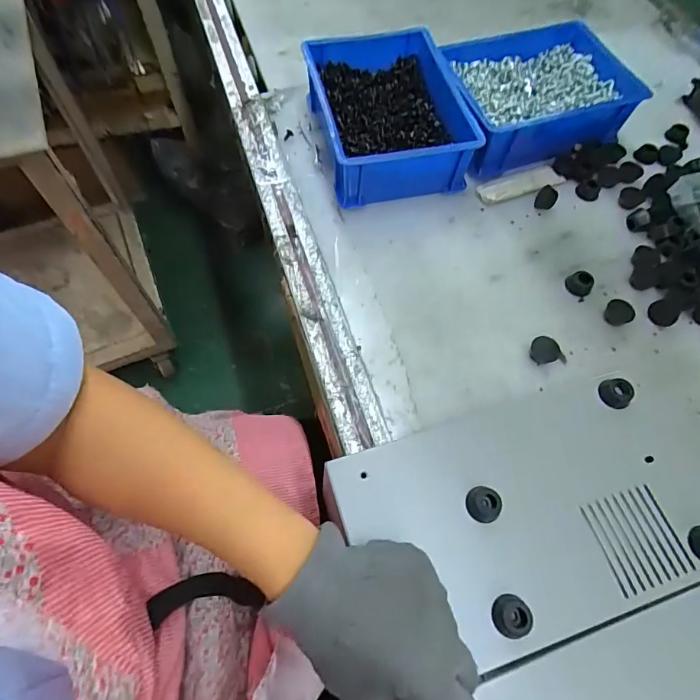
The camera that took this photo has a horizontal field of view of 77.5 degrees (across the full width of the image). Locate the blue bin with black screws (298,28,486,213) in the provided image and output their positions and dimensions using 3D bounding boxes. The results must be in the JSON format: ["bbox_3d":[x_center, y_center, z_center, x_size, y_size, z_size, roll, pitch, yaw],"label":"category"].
[{"bbox_3d":[0.038,-0.256,0.476,0.145,0.064,0.195,-12,64,-7],"label":"blue bin with black screws"}]

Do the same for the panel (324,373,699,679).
[{"bbox_3d":[0.133,0.117,0.318,0.264,0.022,0.156,-15,65,-9],"label":"panel"}]

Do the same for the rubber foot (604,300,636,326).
[{"bbox_3d":[0.250,-0.035,0.406,0.019,0.014,0.023,-4,64,-3],"label":"rubber foot"}]

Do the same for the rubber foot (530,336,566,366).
[{"bbox_3d":[0.175,0.001,0.386,0.028,0.012,0.023,-2,64,-2],"label":"rubber foot"}]

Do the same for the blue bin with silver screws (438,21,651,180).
[{"bbox_3d":[0.206,-0.288,0.498,0.205,0.062,0.153,-16,65,-9],"label":"blue bin with silver screws"}]

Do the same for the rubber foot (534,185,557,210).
[{"bbox_3d":[0.209,-0.160,0.463,0.020,0.018,0.019,1,64,-1],"label":"rubber foot"}]

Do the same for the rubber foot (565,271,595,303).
[{"bbox_3d":[0.223,-0.064,0.423,0.026,0.011,0.024,-41,71,-19],"label":"rubber foot"}]

